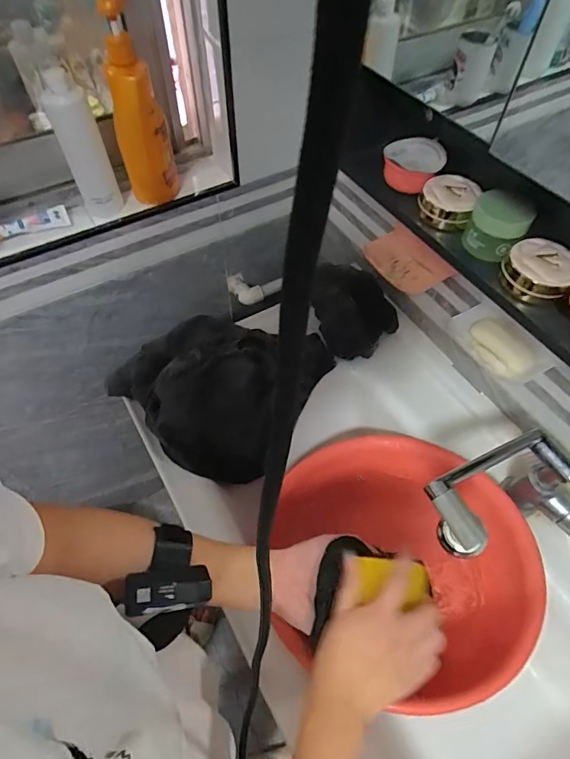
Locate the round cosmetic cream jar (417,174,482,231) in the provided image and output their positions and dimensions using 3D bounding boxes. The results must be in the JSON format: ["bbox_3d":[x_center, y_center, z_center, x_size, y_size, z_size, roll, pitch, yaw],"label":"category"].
[{"bbox_3d":[0.209,-0.229,0.567,0.067,0.037,0.066,1,56,-1],"label":"round cosmetic cream jar"}]

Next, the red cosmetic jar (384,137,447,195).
[{"bbox_3d":[0.177,-0.296,0.605,0.075,0.043,0.081,1,56,-1],"label":"red cosmetic jar"}]

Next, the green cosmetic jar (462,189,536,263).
[{"bbox_3d":[0.245,-0.178,0.515,0.064,0.056,0.056,31,61,18],"label":"green cosmetic jar"}]

